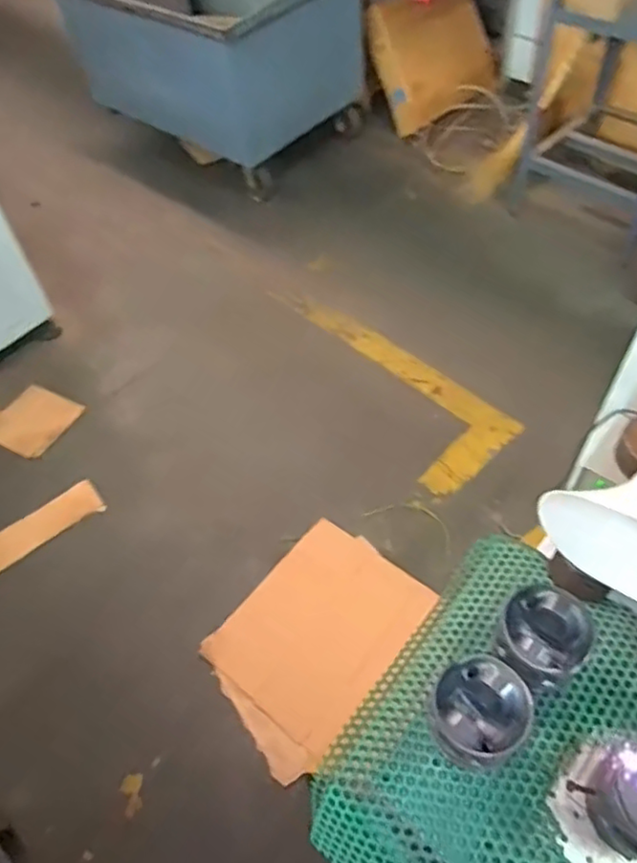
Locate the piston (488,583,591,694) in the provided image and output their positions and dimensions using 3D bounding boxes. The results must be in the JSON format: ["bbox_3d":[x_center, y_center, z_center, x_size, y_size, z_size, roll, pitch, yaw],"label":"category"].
[{"bbox_3d":[0.228,0.215,0.635,0.087,0.070,0.094,30,60,24],"label":"piston"}]

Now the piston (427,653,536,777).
[{"bbox_3d":[0.150,0.276,0.599,0.094,0.071,0.086,-2,52,2],"label":"piston"}]

